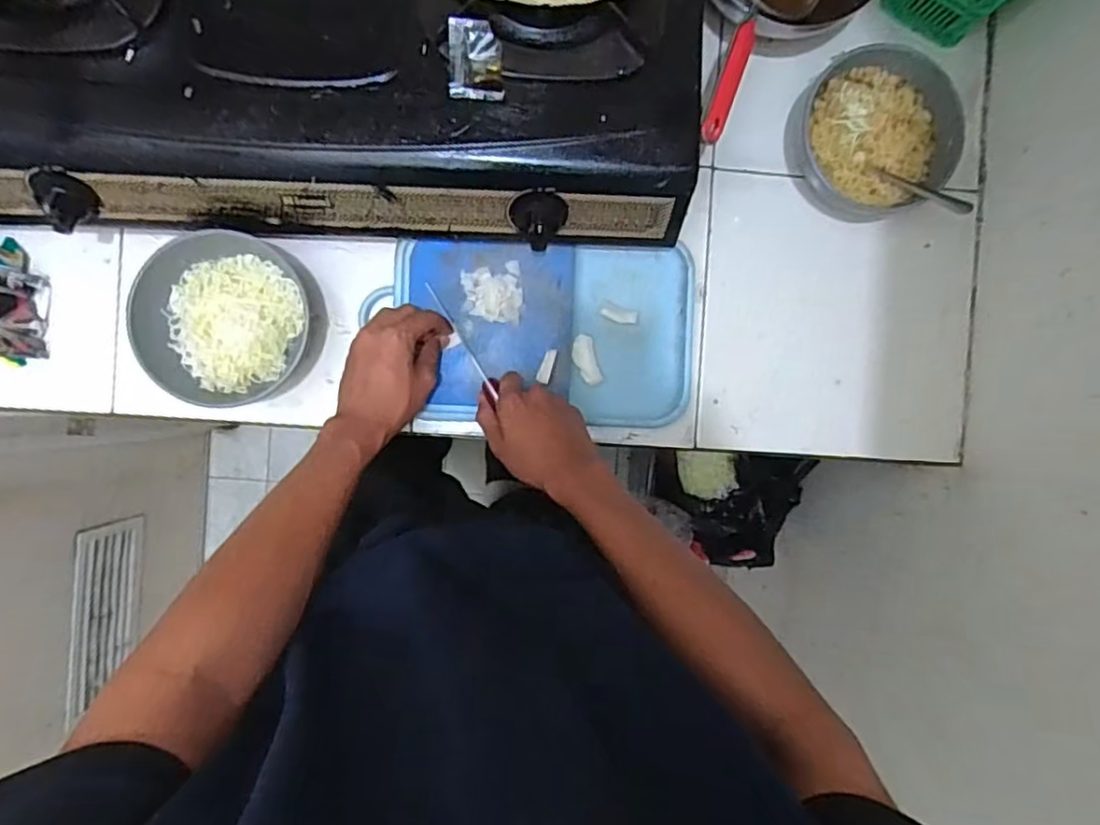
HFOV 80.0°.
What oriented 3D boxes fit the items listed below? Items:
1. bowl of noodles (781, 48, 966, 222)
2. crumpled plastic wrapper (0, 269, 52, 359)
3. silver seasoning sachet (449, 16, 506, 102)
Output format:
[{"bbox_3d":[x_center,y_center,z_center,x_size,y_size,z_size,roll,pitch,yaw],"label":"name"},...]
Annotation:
[{"bbox_3d":[0.322,-0.270,0.648,0.140,0.075,0.147,-9,92,-4],"label":"bowl of noodles"},{"bbox_3d":[-0.517,-0.094,0.623,0.013,0.074,0.081,7,94,21],"label":"crumpled plastic wrapper"},{"bbox_3d":[-0.061,-0.291,0.542,0.045,0.005,0.058,5,124,-3],"label":"silver seasoning sachet"}]

